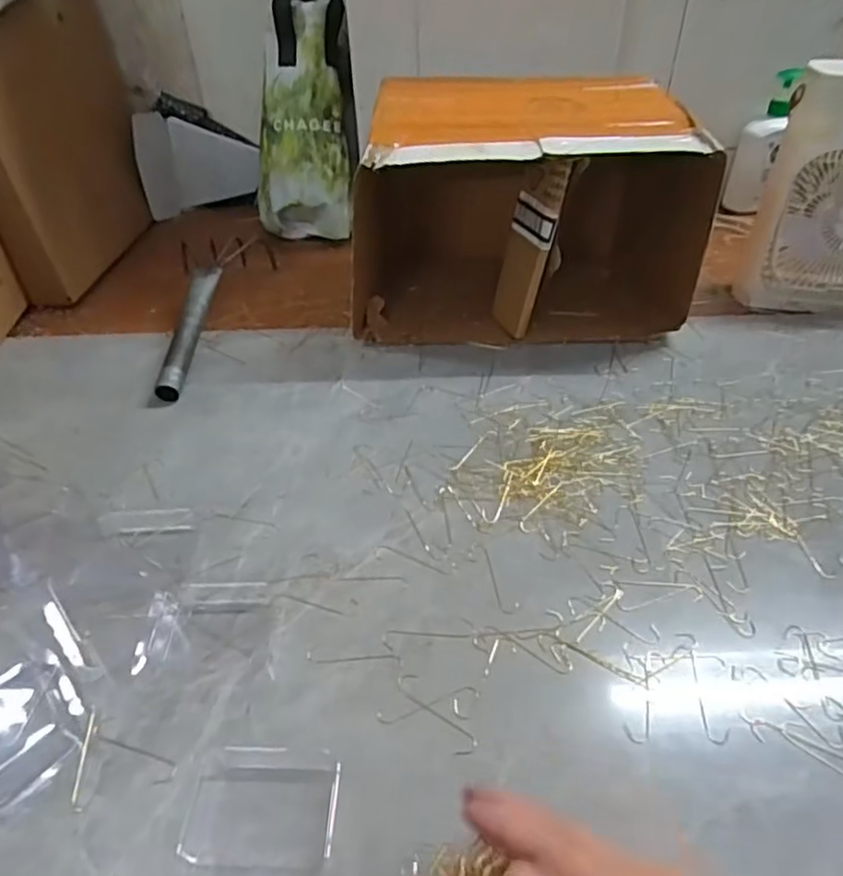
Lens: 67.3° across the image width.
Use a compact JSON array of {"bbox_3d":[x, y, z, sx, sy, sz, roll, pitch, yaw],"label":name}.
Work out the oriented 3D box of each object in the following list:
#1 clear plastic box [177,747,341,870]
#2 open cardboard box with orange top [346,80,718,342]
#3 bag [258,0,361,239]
[{"bbox_3d":[-0.086,0.198,0.347,0.082,0.019,0.060,1,41,2],"label":"clear plastic box"},{"bbox_3d":[0.107,-0.280,0.732,0.338,0.210,0.301,1,41,2],"label":"open cardboard box with orange top"},{"bbox_3d":[-0.151,-0.436,0.845,0.129,0.323,0.086,9,18,11],"label":"bag"}]

